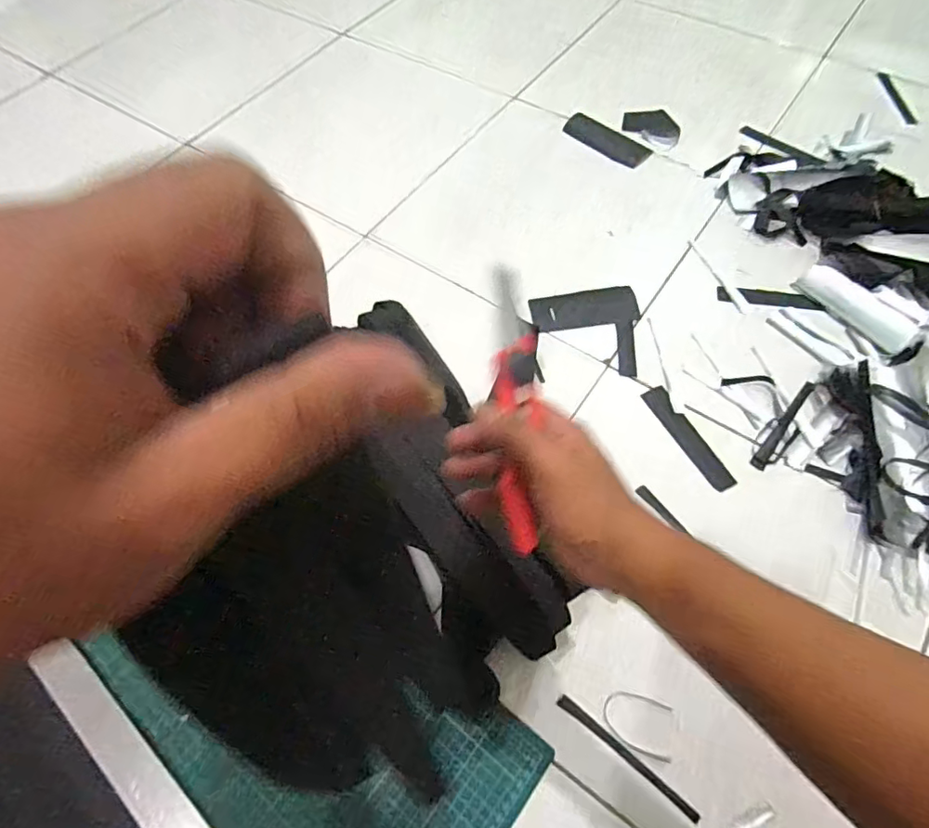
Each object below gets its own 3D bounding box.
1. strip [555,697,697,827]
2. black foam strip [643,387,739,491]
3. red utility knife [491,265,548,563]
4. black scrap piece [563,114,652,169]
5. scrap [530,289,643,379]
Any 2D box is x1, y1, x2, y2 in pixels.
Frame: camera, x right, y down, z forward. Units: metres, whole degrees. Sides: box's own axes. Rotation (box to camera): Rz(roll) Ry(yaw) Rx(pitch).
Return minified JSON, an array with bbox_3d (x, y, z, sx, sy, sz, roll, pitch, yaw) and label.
[{"bbox_3d":[0.143,0.303,0.486,0.140,0.005,0.011,36,70,20],"label":"strip"},{"bbox_3d":[0.257,0.027,0.632,0.029,0.005,0.139,-25,64,-10],"label":"black foam strip"},{"bbox_3d":[0.034,-0.008,0.342,0.028,0.015,0.181,-1,72,3],"label":"red utility knife"},{"bbox_3d":[0.228,-0.440,0.878,0.054,0.013,0.144,-42,68,-17],"label":"black scrap piece"},{"bbox_3d":[0.163,-0.107,0.711,0.139,0.010,0.140,-8,62,-1],"label":"scrap"}]

